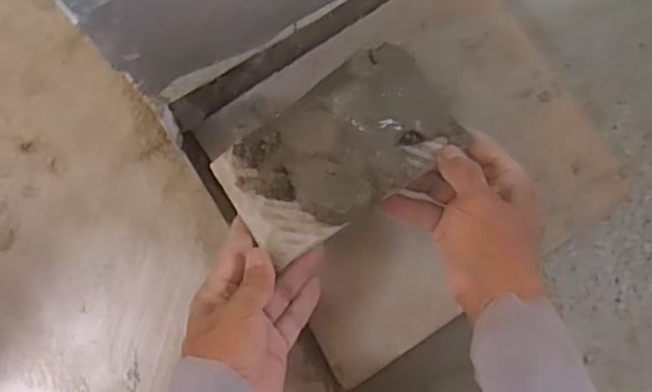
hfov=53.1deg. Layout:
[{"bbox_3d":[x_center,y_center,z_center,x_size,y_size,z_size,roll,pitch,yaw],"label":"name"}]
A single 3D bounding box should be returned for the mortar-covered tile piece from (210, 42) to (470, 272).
[{"bbox_3d":[0.011,-0.035,0.447,0.163,0.072,0.091,-34,86,-7],"label":"mortar-covered tile piece"}]

